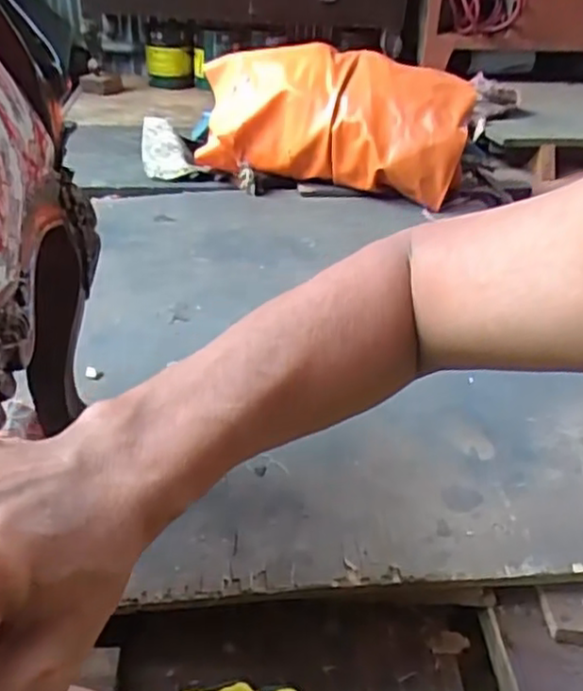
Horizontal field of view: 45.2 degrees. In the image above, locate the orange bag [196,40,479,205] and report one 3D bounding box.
[{"bbox_3d":[0.063,-0.472,1.427,0.576,0.220,0.197,16,35,17],"label":"orange bag"}]

